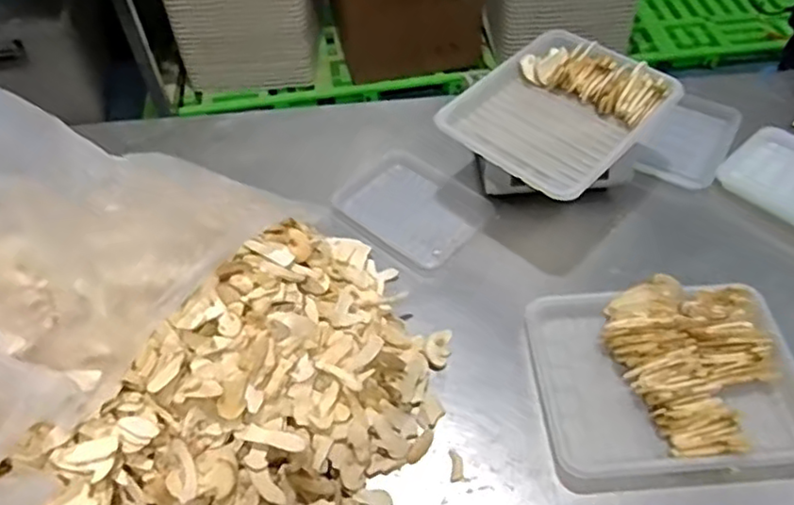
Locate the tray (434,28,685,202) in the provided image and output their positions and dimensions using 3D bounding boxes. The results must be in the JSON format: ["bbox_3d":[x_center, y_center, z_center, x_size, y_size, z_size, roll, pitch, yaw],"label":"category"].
[{"bbox_3d":[0.201,-0.182,0.823,0.214,0.035,0.243,35,61,28],"label":"tray"}]

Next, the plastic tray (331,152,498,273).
[{"bbox_3d":[0.022,-0.062,0.869,0.187,0.017,0.141,31,59,26],"label":"plastic tray"}]

